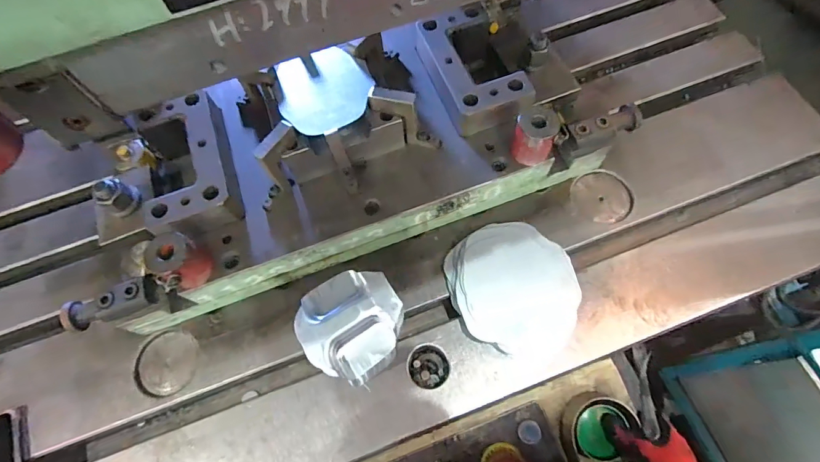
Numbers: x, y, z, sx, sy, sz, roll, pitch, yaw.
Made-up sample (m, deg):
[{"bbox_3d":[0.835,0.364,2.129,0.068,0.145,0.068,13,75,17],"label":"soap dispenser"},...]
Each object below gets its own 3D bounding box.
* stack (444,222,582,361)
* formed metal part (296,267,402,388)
[{"bbox_3d":[0.137,0.075,0.554,0.162,0.042,0.167,-11,66,-1],"label":"stack"},{"bbox_3d":[-0.066,0.104,0.480,0.115,0.027,0.120,-1,66,3],"label":"formed metal part"}]

